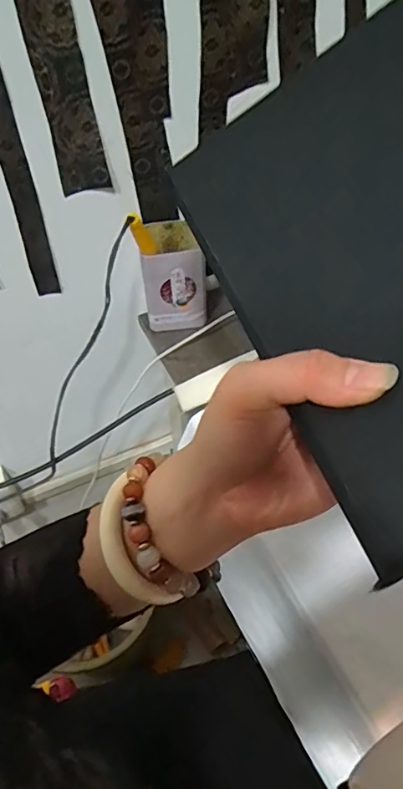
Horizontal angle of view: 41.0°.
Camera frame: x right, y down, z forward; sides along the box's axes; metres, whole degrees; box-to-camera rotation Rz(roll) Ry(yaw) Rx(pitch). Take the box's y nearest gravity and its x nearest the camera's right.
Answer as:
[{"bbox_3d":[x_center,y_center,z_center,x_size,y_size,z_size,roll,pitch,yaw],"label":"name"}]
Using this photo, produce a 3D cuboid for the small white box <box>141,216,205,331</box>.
[{"bbox_3d":[-0.031,-0.138,0.636,0.070,0.109,0.067,-2,52,1],"label":"small white box"}]

